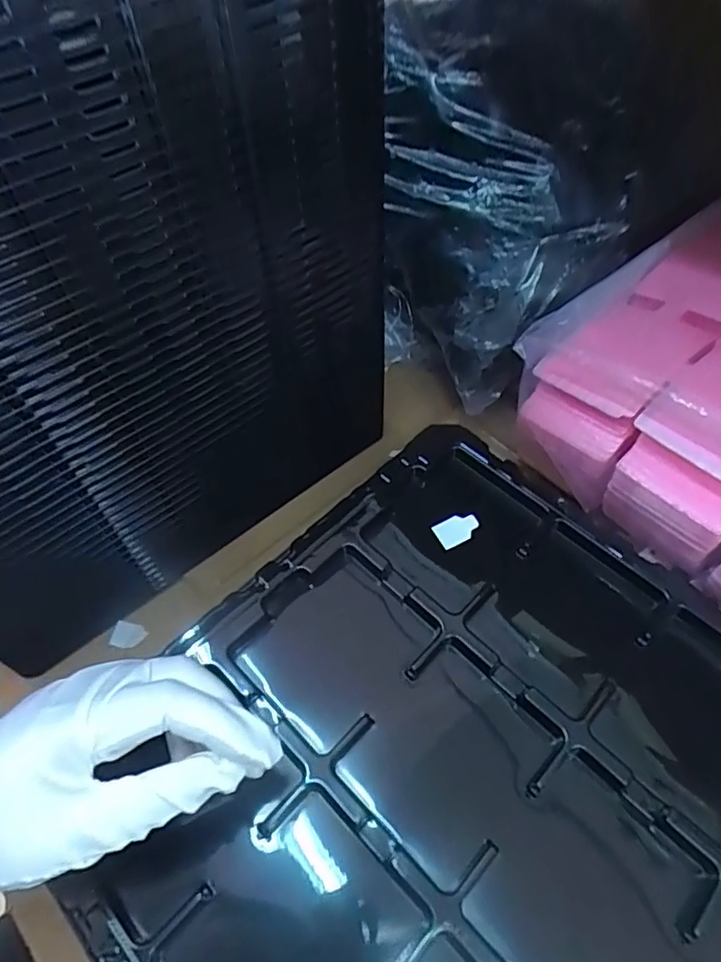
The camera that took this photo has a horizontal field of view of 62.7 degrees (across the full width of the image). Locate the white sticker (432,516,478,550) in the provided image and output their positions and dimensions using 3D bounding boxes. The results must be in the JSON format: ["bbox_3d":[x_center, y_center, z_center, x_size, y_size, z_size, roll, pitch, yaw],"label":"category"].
[{"bbox_3d":[0.062,0.031,0.381,0.028,0.006,0.019,-28,59,-17],"label":"white sticker"}]

